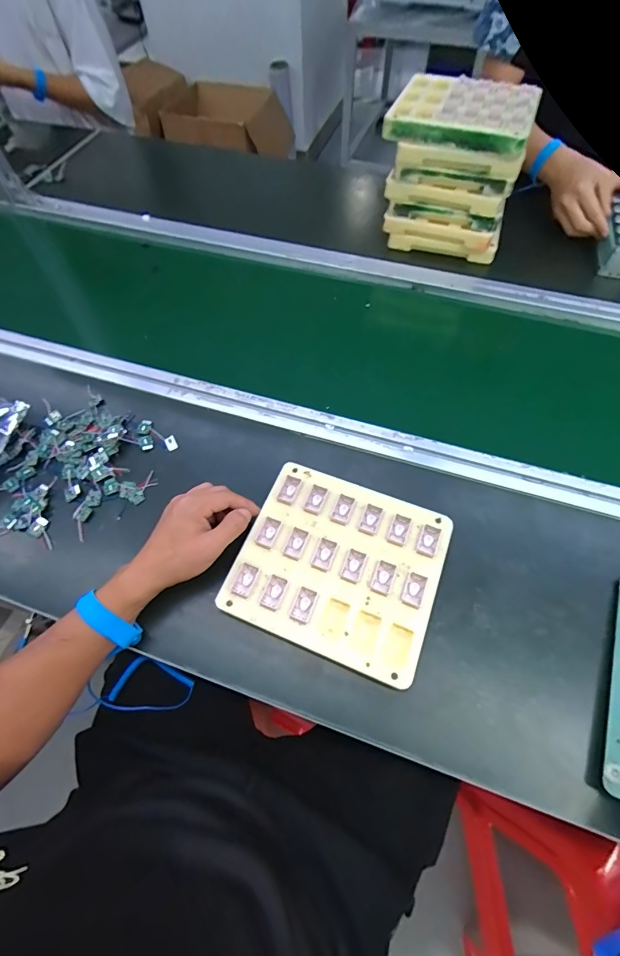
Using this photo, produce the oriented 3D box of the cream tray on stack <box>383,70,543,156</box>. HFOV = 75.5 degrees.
[{"bbox_3d":[0.228,-0.552,0.601,0.196,0.030,0.182,17,63,10],"label":"cream tray on stack"}]

